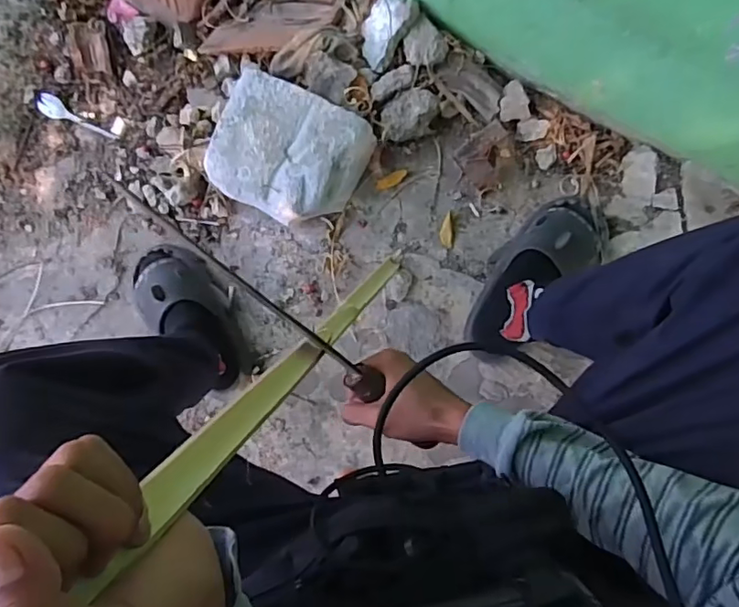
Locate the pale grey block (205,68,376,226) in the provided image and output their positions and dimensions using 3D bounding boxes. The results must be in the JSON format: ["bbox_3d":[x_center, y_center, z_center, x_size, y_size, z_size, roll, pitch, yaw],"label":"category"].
[{"bbox_3d":[-0.132,-0.235,0.898,0.232,0.077,0.196,26,89,4],"label":"pale grey block"}]

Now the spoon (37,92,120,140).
[{"bbox_3d":[-0.518,-0.323,0.993,0.161,0.011,0.036,30,90,4],"label":"spoon"}]

